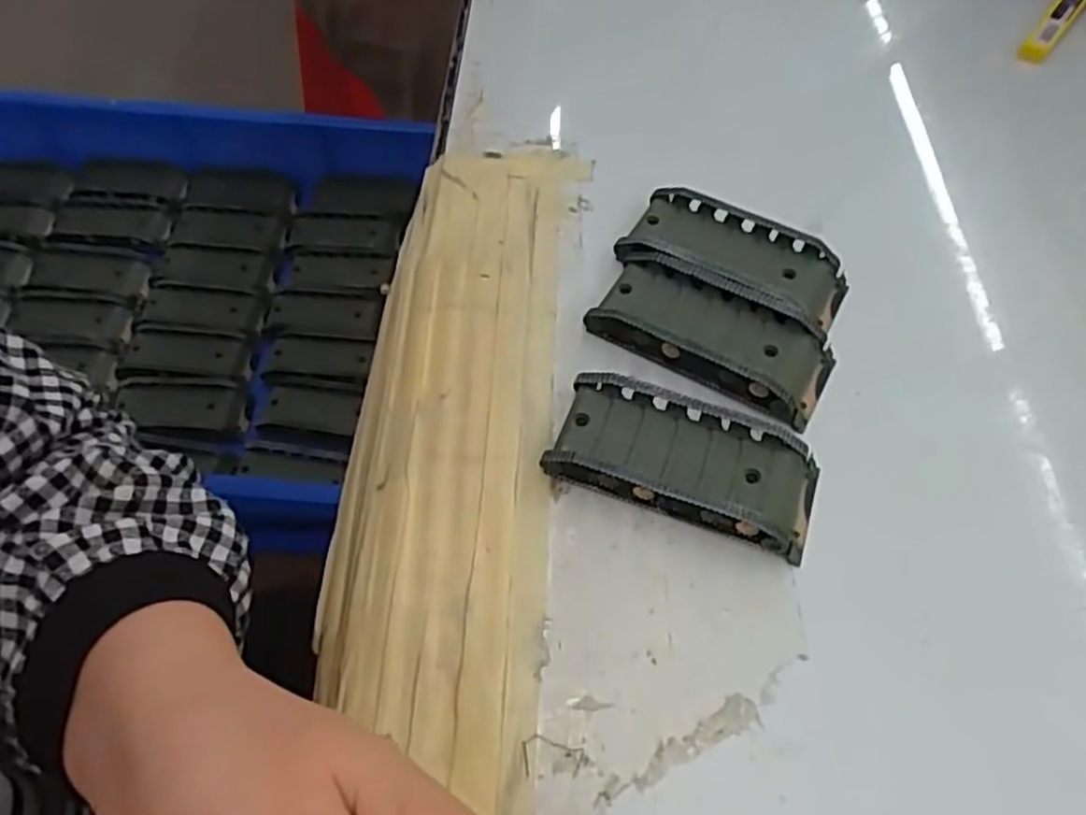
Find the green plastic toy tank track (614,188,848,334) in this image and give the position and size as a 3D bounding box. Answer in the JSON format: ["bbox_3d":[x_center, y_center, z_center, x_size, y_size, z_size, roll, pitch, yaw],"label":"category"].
[{"bbox_3d":[0.087,-0.067,0.336,0.097,0.019,0.047,26,60,14],"label":"green plastic toy tank track"}]

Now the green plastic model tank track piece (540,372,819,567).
[{"bbox_3d":[0.054,0.020,0.279,0.096,0.019,0.045,18,58,9],"label":"green plastic model tank track piece"}]

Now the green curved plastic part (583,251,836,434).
[{"bbox_3d":[0.072,-0.031,0.312,0.097,0.018,0.045,28,60,15],"label":"green curved plastic part"}]

